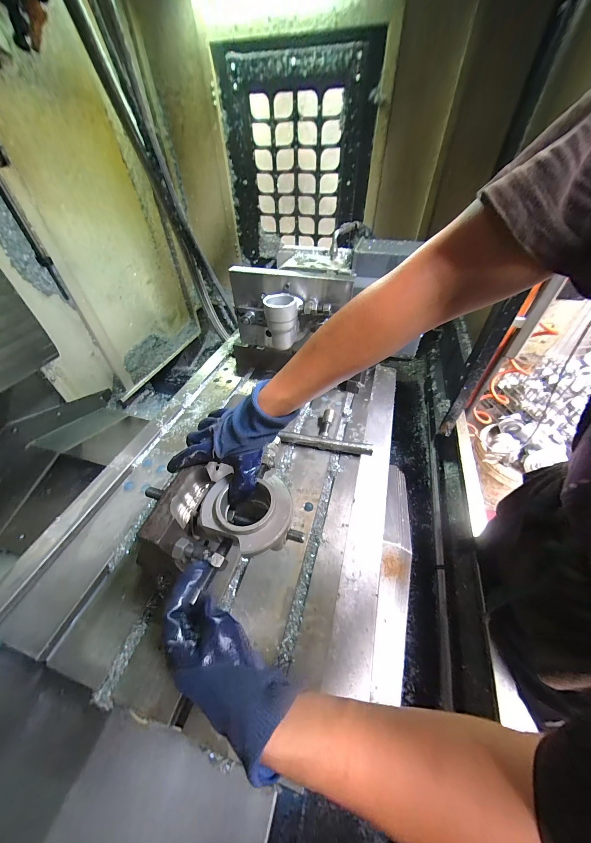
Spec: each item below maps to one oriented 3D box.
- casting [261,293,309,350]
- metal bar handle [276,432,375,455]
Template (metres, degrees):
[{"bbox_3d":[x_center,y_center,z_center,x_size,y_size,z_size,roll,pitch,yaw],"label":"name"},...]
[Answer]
[{"bbox_3d":[-0.025,-0.233,0.639,0.090,0.103,0.070,-6,45,-5],"label":"casting"},{"bbox_3d":[0.071,0.051,0.648,0.211,0.018,0.023,8,46,9],"label":"metal bar handle"}]

